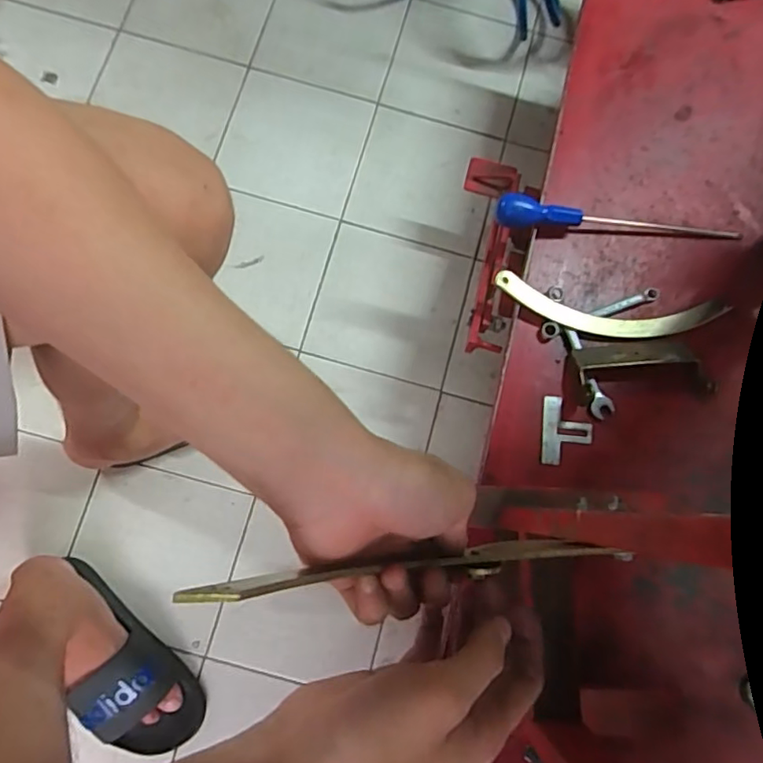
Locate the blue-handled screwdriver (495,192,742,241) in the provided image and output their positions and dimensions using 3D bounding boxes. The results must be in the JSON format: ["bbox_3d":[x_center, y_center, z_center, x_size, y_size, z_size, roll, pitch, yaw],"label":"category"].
[{"bbox_3d":[0.258,-0.171,0.616,0.268,0.037,0.029,6,79,-2],"label":"blue-handled screwdriver"}]

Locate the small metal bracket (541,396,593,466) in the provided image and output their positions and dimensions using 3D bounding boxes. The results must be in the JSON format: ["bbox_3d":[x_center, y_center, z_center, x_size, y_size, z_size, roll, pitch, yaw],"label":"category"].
[{"bbox_3d":[0.192,0.052,0.589,0.051,0.004,0.069,5,78,2],"label":"small metal bracket"}]

